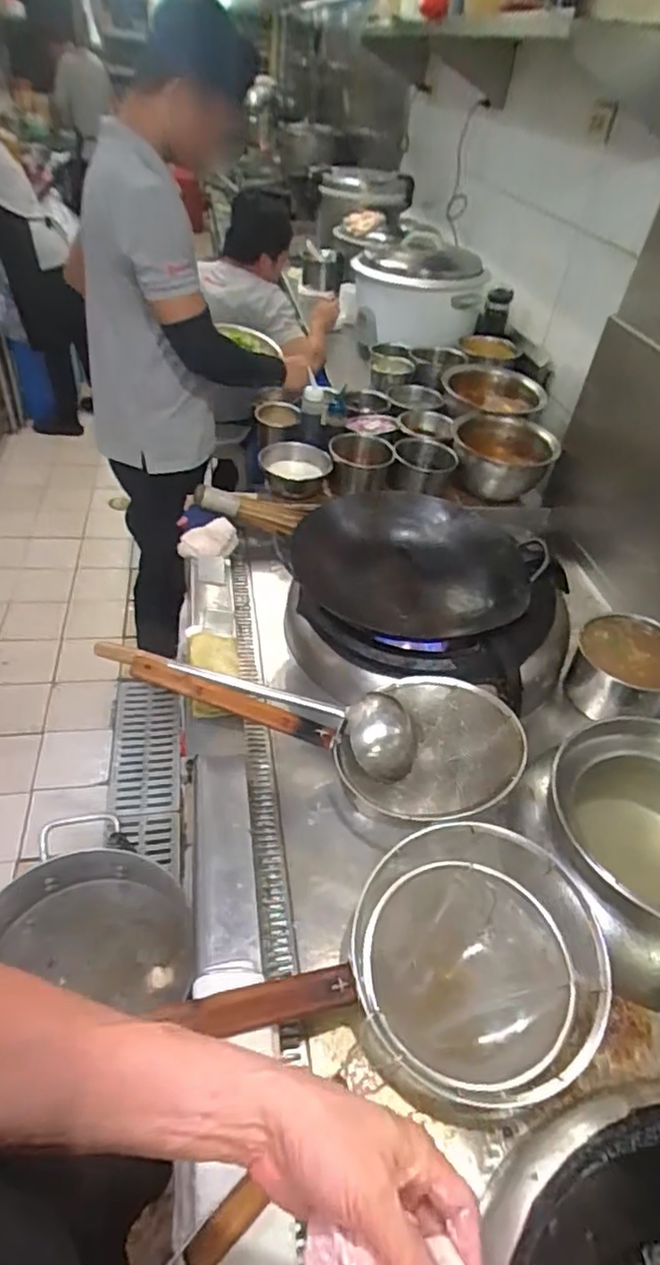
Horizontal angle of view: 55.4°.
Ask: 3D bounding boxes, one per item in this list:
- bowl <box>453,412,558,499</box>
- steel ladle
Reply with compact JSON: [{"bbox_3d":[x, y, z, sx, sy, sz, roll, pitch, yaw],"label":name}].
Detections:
[{"bbox_3d":[0.429,-0.445,1.581,0.258,0.151,0.206,17,43,11],"label":"bowl"},{"bbox_3d":[-0.118,0.098,0.959,0.520,0.079,0.114,10,43,3],"label":"steel ladle"}]

